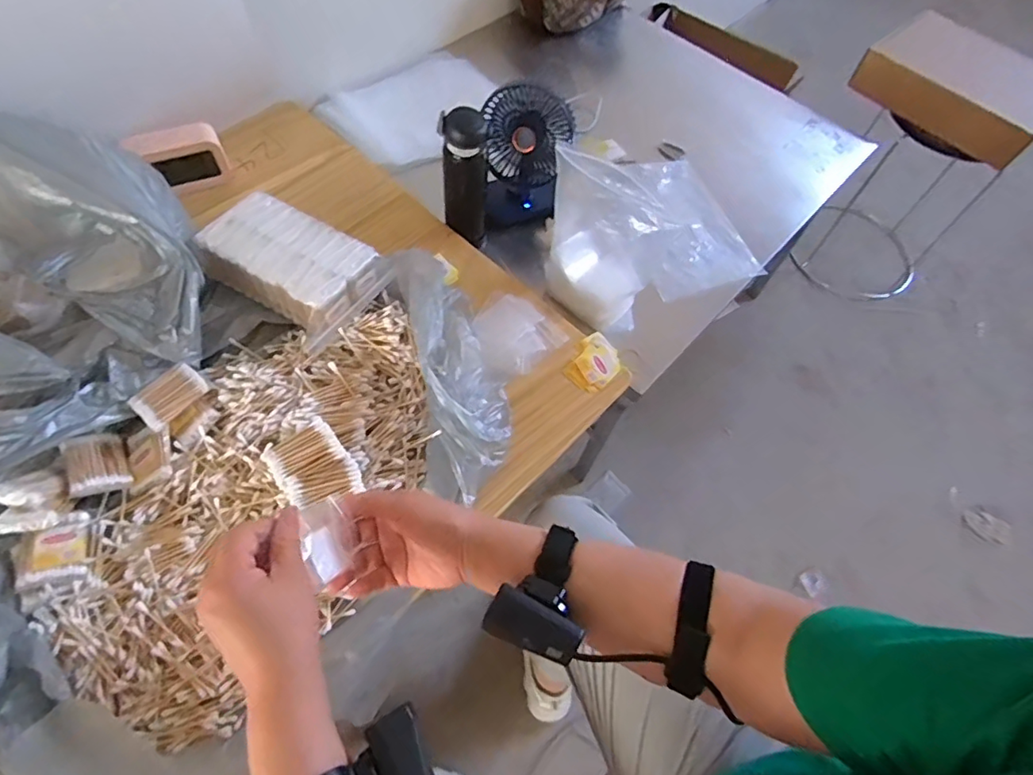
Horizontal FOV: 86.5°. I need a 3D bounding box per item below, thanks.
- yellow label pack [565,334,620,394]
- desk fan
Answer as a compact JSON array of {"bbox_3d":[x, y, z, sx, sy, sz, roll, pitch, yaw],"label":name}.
[{"bbox_3d":[0.105,-0.034,0.749,0.078,0.014,0.067,-40,71,-22],"label":"yellow label pack"},{"bbox_3d":[0.011,-0.356,0.869,0.133,0.204,0.086,-16,64,-12],"label":"desk fan"}]

